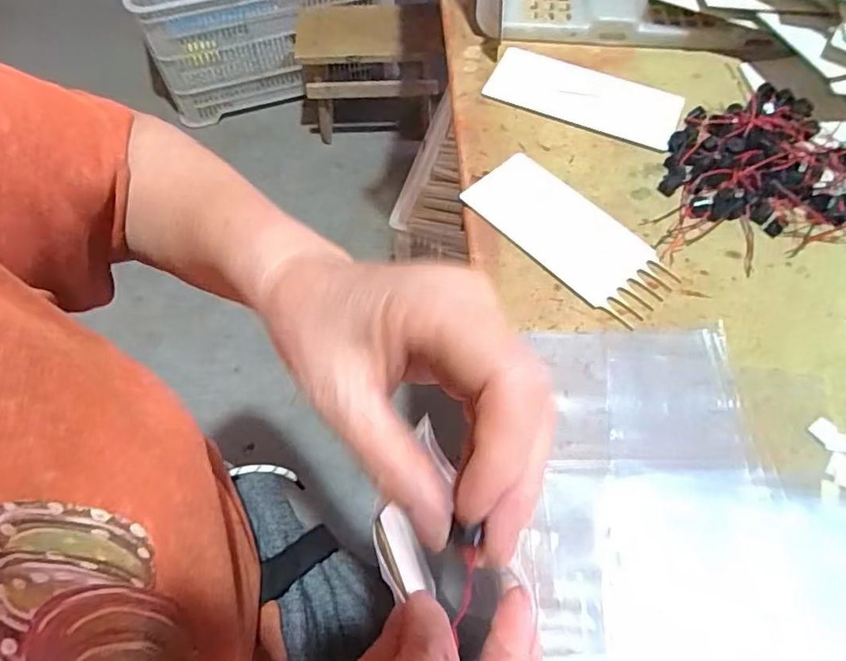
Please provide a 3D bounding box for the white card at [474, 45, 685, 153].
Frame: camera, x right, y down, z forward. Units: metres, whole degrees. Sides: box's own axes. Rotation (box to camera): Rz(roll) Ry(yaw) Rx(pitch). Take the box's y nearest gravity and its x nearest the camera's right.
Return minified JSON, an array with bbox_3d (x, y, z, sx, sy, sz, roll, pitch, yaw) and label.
[{"bbox_3d":[0.125,-0.184,0.438,0.144,0.005,0.064,23,66,14],"label":"white card"}]

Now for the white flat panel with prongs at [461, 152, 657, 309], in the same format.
[{"bbox_3d":[0.091,-0.072,0.383,0.067,0.006,0.122,-40,69,-19],"label":"white flat panel with prongs"}]

